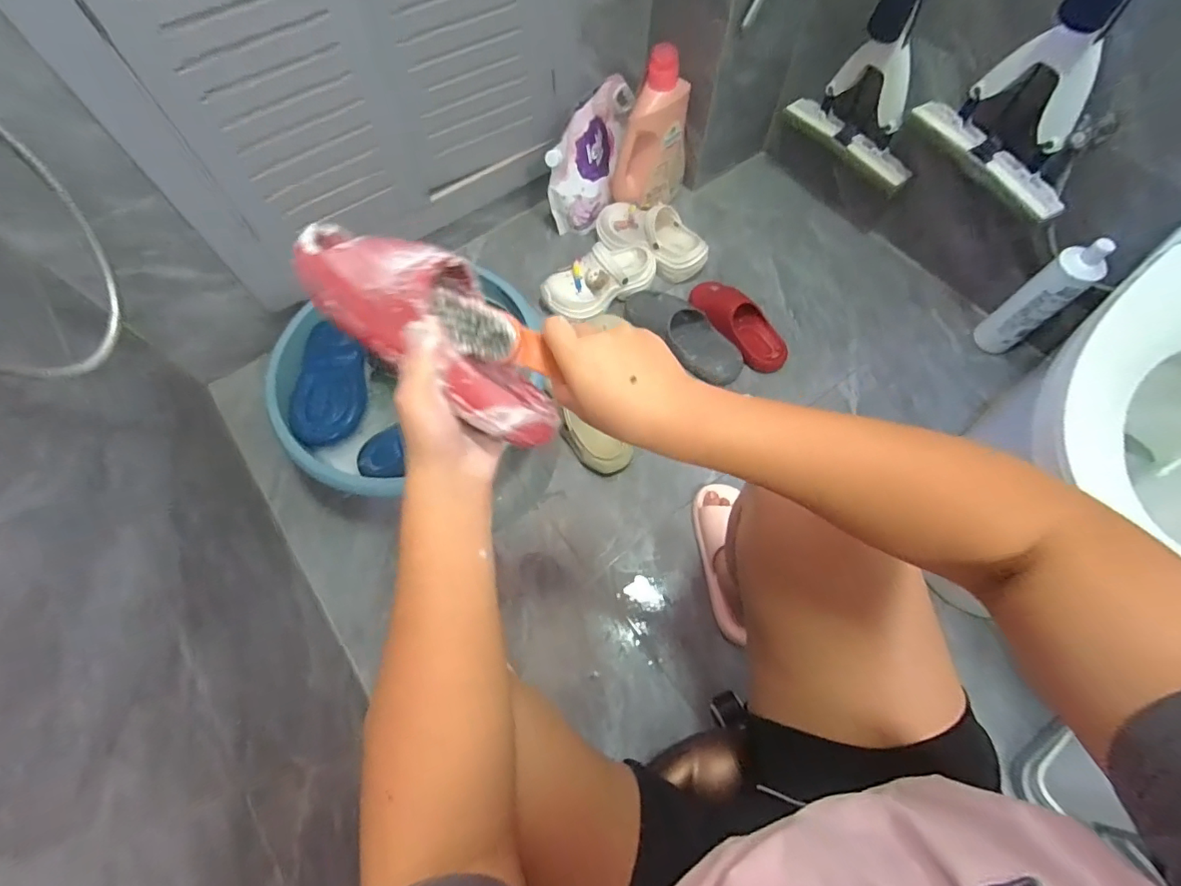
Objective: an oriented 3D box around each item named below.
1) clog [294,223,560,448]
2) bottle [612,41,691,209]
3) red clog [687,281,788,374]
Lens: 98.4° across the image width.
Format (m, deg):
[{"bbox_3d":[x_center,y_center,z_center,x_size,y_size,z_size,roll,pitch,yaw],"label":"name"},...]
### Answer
[{"bbox_3d":[-0.114,-0.087,0.375,0.228,0.063,0.098,44,72,-2],"label":"clog"},{"bbox_3d":[0.136,-0.651,1.088,0.091,0.286,0.180,37,71,16],"label":"bottle"},{"bbox_3d":[0.302,-0.249,1.045,0.245,0.064,0.098,42,72,17],"label":"red clog"}]

